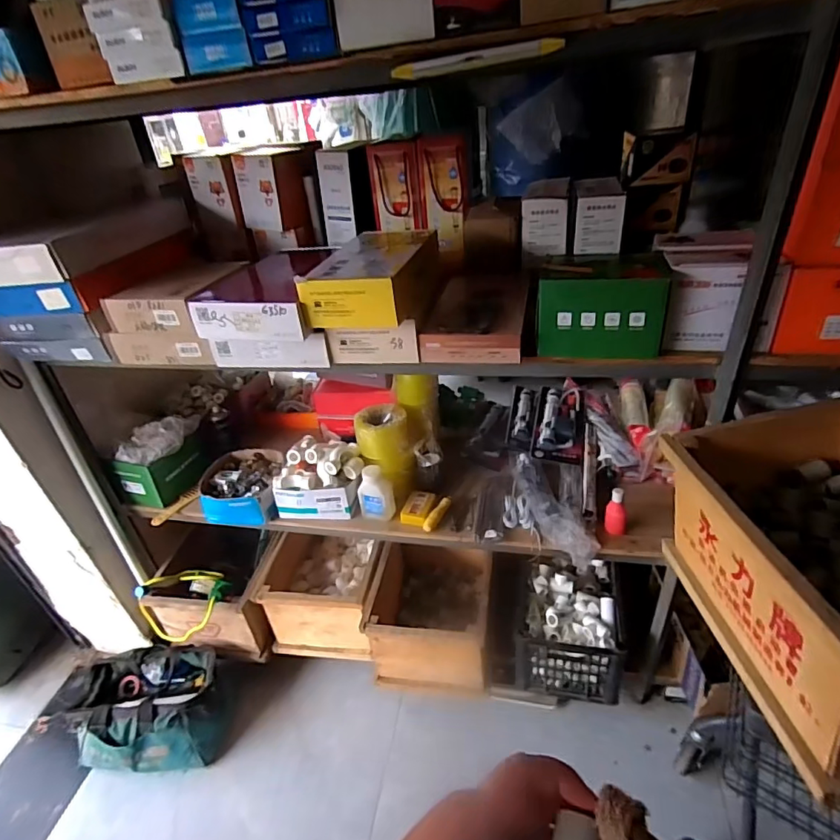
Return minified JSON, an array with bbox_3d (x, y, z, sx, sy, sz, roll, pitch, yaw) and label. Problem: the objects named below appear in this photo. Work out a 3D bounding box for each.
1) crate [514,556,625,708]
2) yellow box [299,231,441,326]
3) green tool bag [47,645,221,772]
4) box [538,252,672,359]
[{"bbox_3d":[0.410,0.552,1.406,0.257,0.216,0.330,3,34,15],"label":"crate"},{"bbox_3d":[-0.080,-0.280,0.977,0.191,0.093,0.320,1,34,13],"label":"yellow box"},{"bbox_3d":[-0.755,0.791,1.401,0.445,0.177,0.265,-3,33,7],"label":"green tool bag"},{"bbox_3d":[0.308,-0.198,0.874,0.202,0.148,0.116,2,34,14],"label":"box"}]

